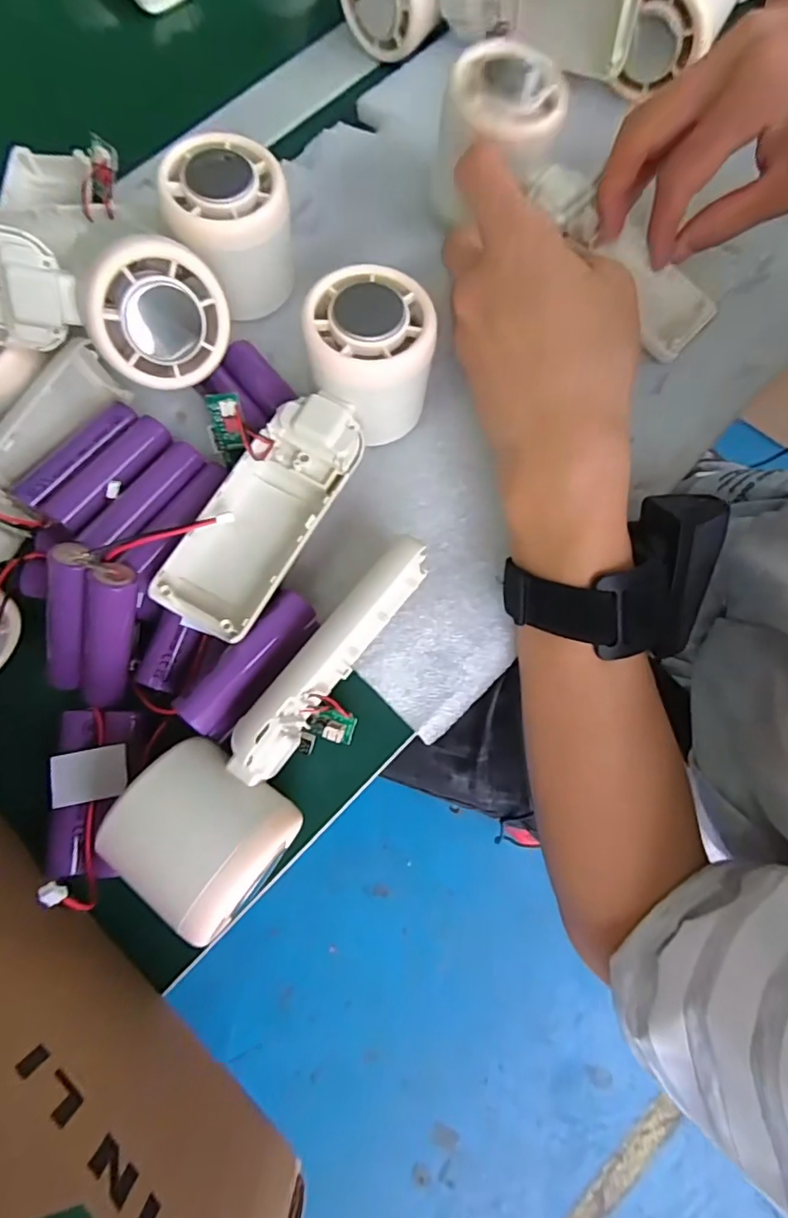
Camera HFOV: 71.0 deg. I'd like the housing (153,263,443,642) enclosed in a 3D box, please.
[{"bbox_3d":[-0.036,-0.063,0.238,0.055,0.054,0.166,28,78,7],"label":"housing"}]

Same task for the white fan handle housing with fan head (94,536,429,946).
[{"bbox_3d":[-0.039,0.041,0.222,0.056,0.044,0.163,36,79,8],"label":"white fan handle housing with fan head"}]

